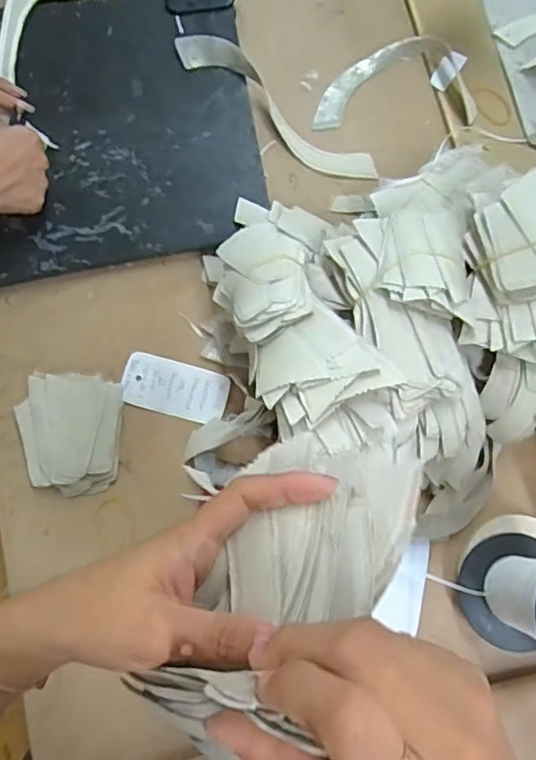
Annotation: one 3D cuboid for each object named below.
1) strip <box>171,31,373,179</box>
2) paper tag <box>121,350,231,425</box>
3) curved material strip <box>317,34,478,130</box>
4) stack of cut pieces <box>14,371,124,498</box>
[{"bbox_3d":[0.008,-0.284,0.620,0.243,0.040,0.044,36,81,7],"label":"strip"},{"bbox_3d":[-0.092,0.008,0.584,0.103,0.005,0.052,17,83,3],"label":"paper tag"},{"bbox_3d":[0.135,-0.324,0.641,0.170,0.017,0.100,-2,79,0],"label":"curved material strip"},{"bbox_3d":[-0.192,0.051,0.557,0.100,0.040,0.109,6,79,2],"label":"stack of cut pieces"}]

